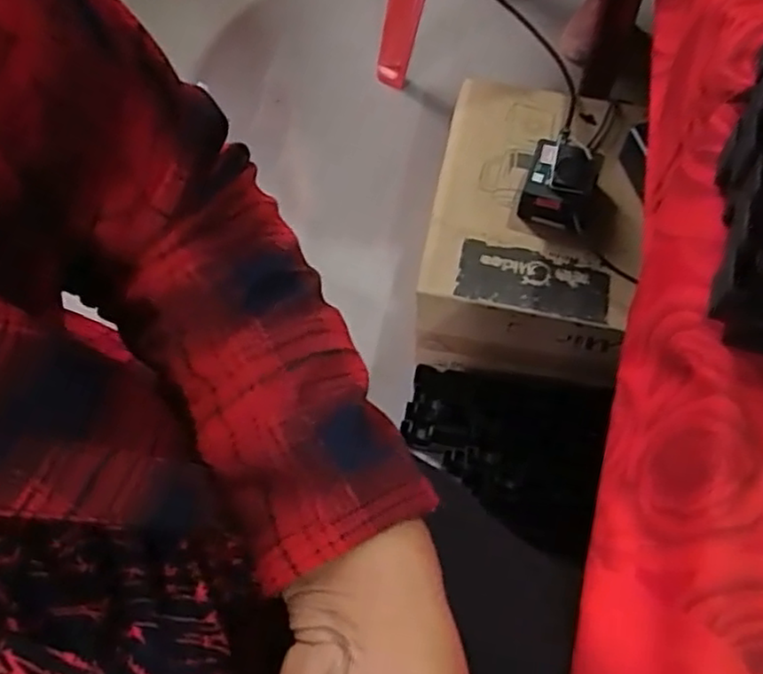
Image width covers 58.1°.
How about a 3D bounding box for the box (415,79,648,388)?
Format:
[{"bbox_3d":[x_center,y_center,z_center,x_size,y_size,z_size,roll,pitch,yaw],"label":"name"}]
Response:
[{"bbox_3d":[0.175,-0.148,0.834,0.216,0.164,0.342,9,64,6],"label":"box"}]

